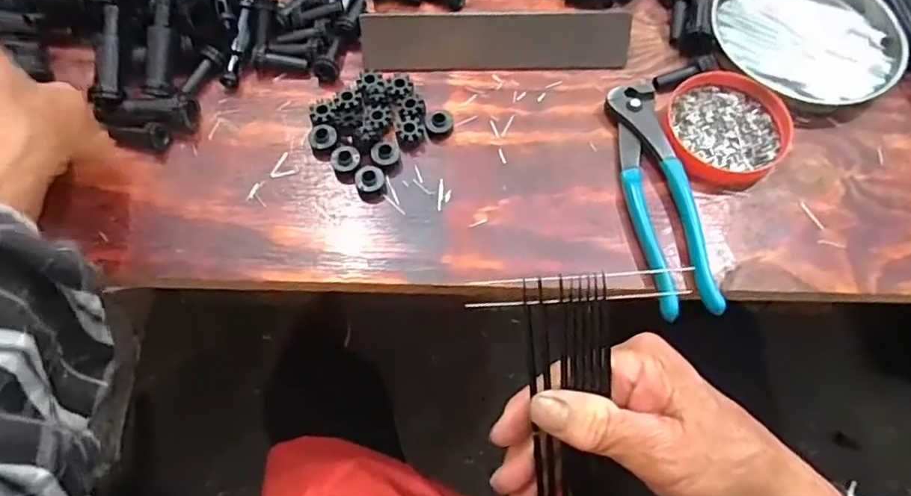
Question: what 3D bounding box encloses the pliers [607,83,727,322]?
[{"bbox_3d":[0.128,-0.035,0.371,0.038,0.014,0.160,-5,66,-3],"label":"pliers"}]

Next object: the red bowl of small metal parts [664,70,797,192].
[{"bbox_3d":[0.178,-0.080,0.392,0.080,0.014,0.079,0,65,0],"label":"red bowl of small metal parts"}]

